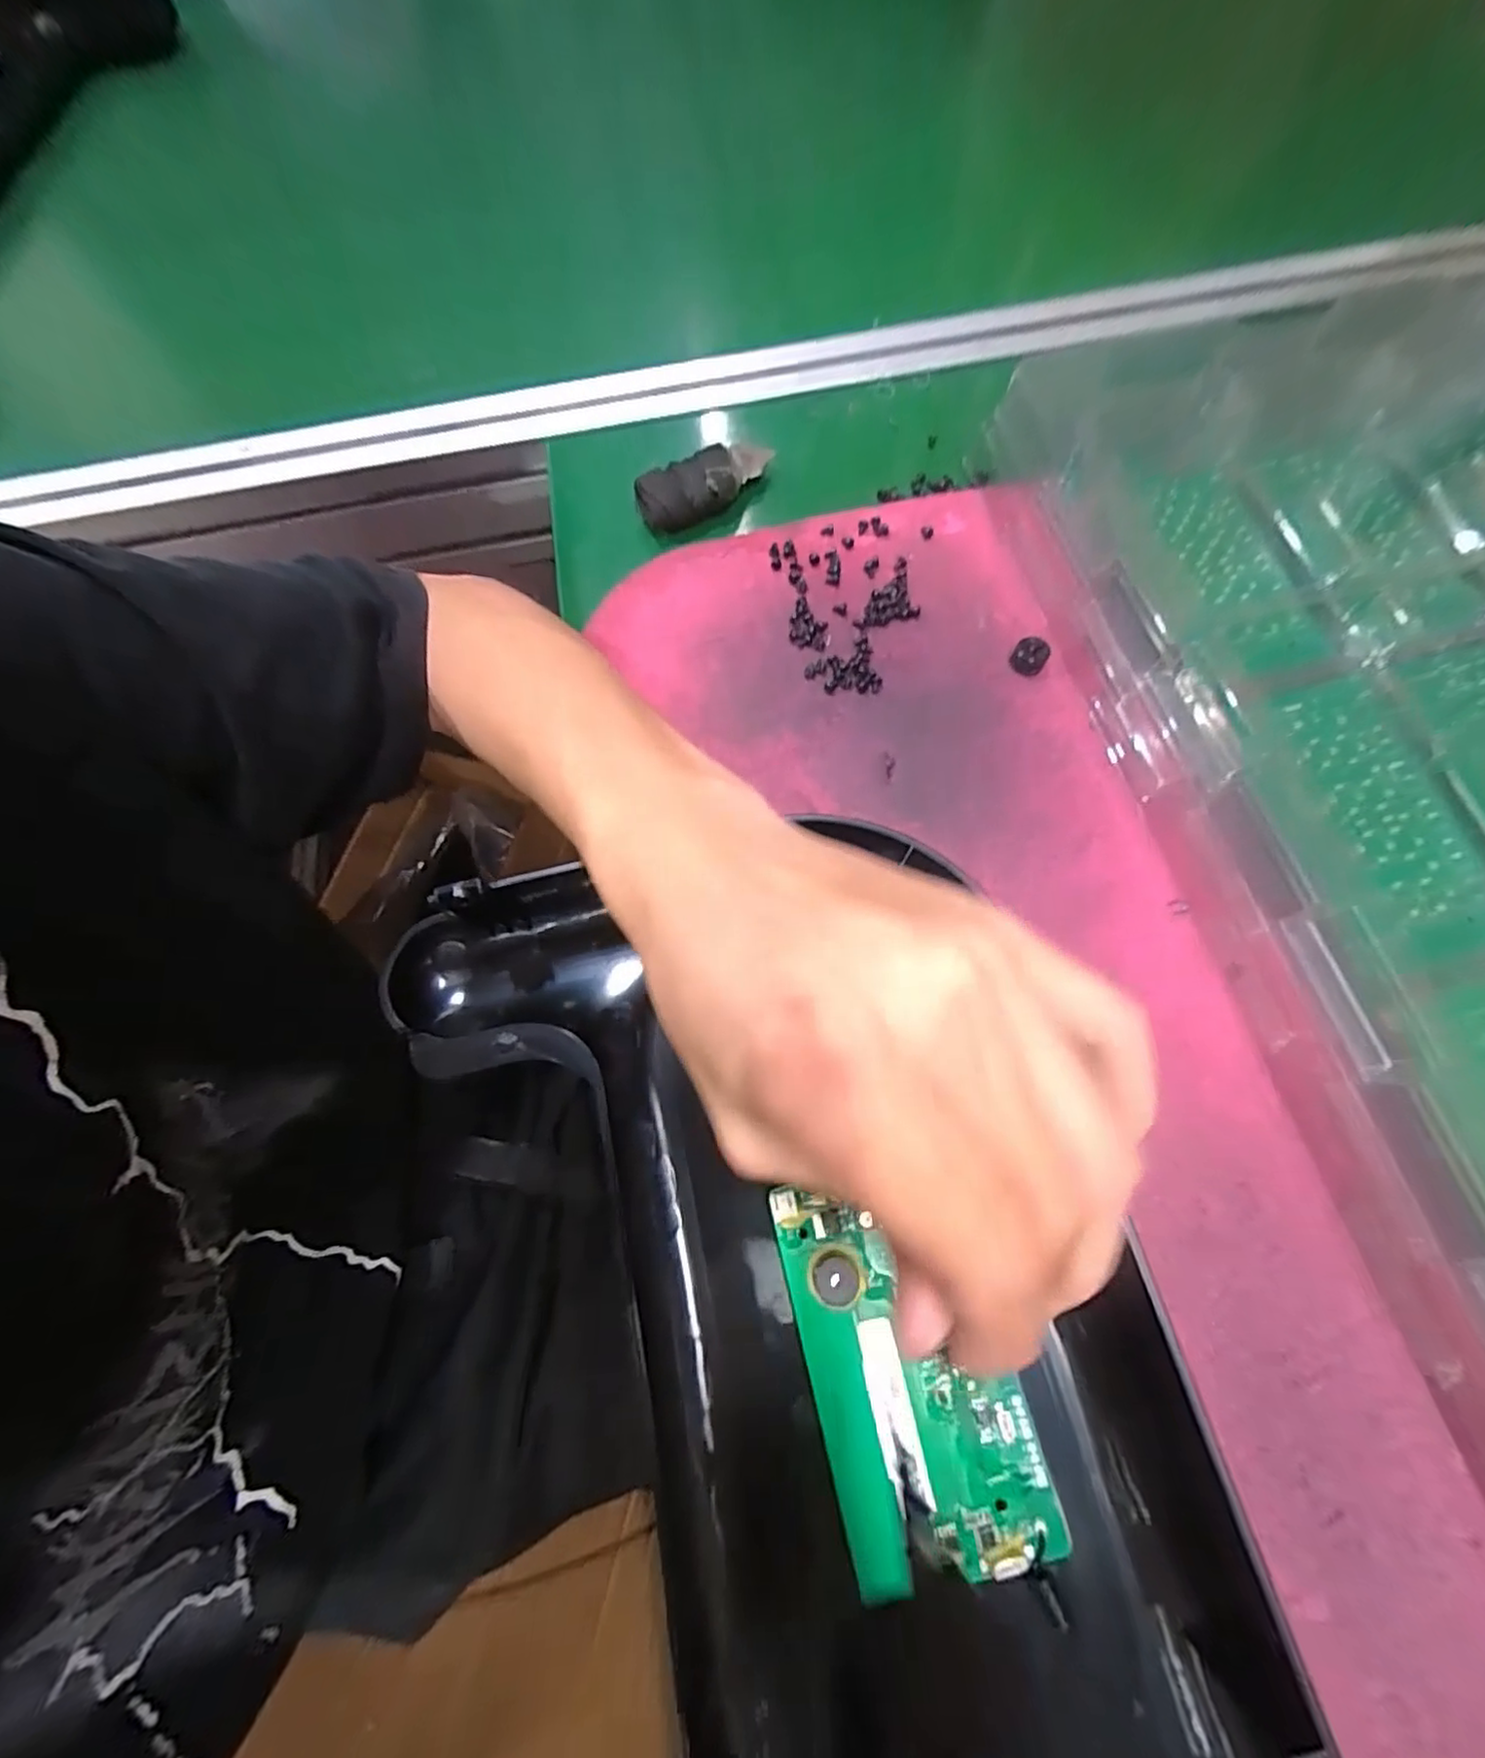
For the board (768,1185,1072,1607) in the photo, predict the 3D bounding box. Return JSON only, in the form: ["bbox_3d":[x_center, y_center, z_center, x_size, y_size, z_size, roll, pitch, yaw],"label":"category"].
[{"bbox_3d":[0.049,0.145,0.196,0.059,0.007,0.102,-14,71,-3],"label":"board"}]

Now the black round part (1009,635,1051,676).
[{"bbox_3d":[0.125,-0.097,0.285,0.015,0.007,0.014,0,71,1],"label":"black round part"}]

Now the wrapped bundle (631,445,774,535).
[{"bbox_3d":[-0.018,-0.200,0.333,0.069,0.019,0.033,-26,72,-7],"label":"wrapped bundle"}]

